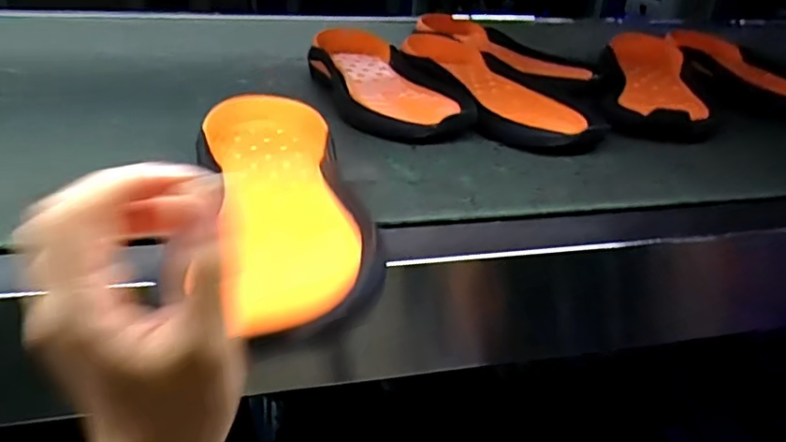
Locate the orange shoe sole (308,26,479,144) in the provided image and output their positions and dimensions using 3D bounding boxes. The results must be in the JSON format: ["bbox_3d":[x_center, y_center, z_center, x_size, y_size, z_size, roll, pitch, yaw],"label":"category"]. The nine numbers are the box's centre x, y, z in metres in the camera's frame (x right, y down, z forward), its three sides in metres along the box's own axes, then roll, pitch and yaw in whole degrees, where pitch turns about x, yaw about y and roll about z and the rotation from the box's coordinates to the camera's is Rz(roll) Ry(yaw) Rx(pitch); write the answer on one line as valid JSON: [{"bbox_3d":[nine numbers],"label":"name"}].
[{"bbox_3d":[-0.011,-0.148,0.605,0.118,0.047,0.277,-11,33,-21],"label":"orange shoe sole"}]

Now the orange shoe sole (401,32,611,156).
[{"bbox_3d":[0.113,-0.140,0.586,0.116,0.049,0.261,-11,33,-21],"label":"orange shoe sole"}]

